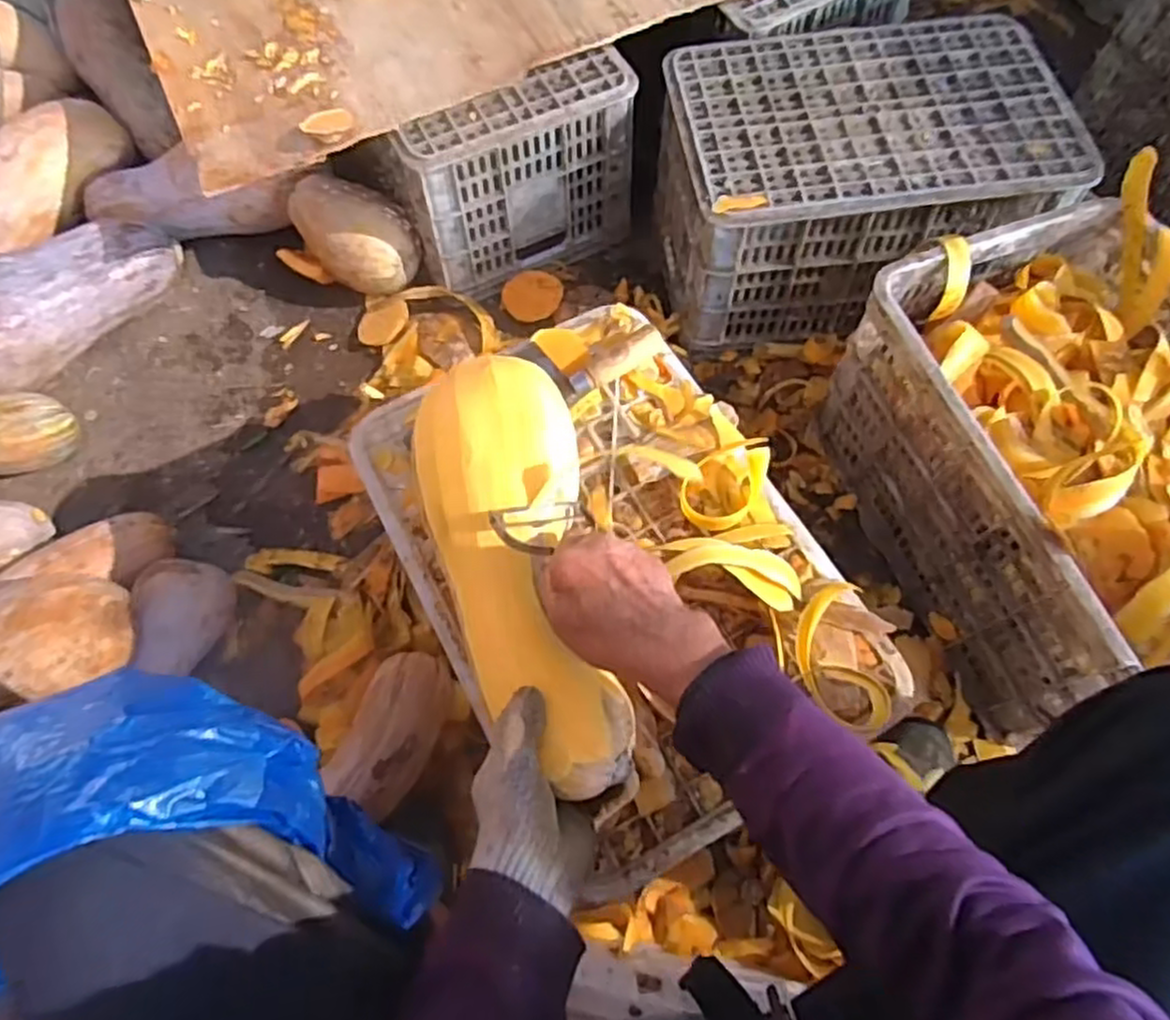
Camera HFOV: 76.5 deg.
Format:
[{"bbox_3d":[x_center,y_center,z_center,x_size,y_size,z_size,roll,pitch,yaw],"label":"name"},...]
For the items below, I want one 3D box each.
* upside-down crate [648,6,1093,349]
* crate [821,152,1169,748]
[{"bbox_3d":[0.369,-0.466,1.061,0.495,0.236,0.354,-10,66,-4],"label":"upside-down crate"},{"bbox_3d":[0.560,-0.039,0.870,0.349,0.294,0.510,-21,67,-9],"label":"crate"}]

